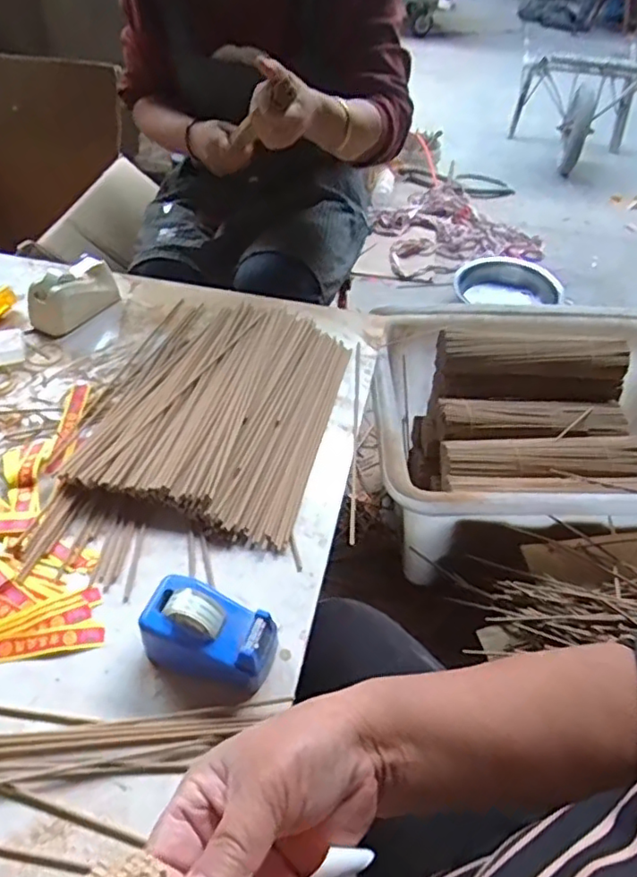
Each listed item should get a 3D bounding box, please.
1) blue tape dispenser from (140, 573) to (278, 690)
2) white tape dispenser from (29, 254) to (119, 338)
[{"bbox_3d":[-0.084,0.153,0.476,0.101,0.060,0.058,20,48,15],"label":"blue tape dispenser"},{"bbox_3d":[-0.318,-0.188,0.792,0.054,0.065,0.119,24,49,18],"label":"white tape dispenser"}]

